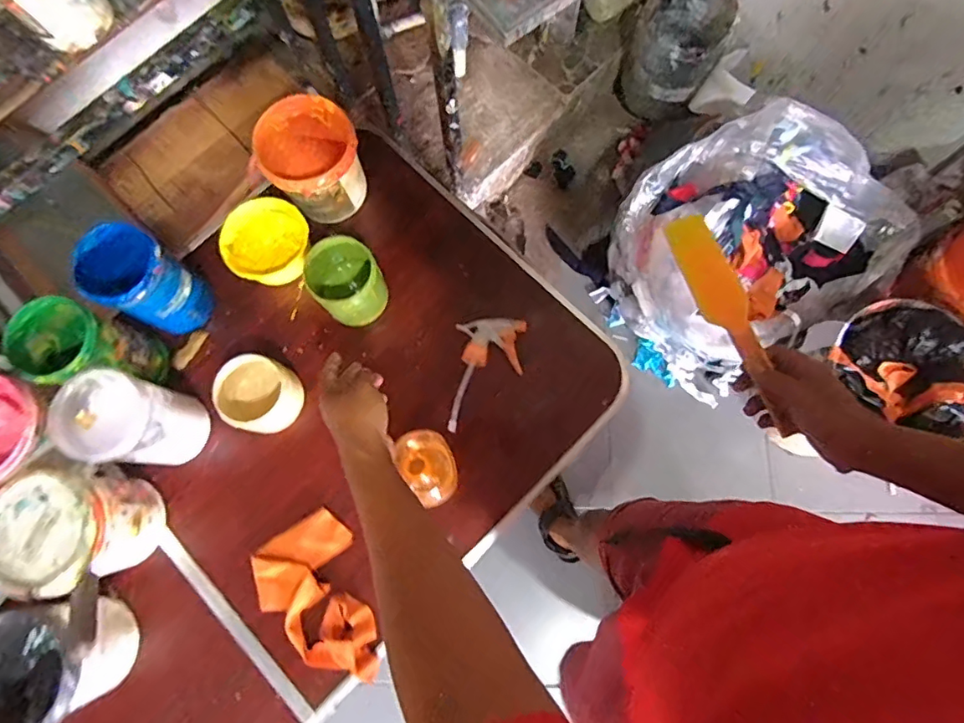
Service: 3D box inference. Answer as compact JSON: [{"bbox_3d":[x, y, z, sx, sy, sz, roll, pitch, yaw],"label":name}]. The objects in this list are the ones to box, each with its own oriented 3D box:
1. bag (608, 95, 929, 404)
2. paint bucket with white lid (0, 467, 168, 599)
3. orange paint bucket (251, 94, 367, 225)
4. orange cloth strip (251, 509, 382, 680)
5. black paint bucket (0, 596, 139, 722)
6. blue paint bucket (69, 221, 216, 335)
[{"bbox_3d":[0.604,-0.265,1.265,0.525,0.440,0.506,-40,79,-8],"label":"bag"},{"bbox_3d":[-0.472,0.196,0.628,0.134,0.126,0.127,0,77,1],"label":"paint bucket with white lid"},{"bbox_3d":[-0.228,-0.272,0.735,0.121,0.107,0.125,0,77,1],"label":"orange paint bucket"},{"bbox_3d":[-0.208,0.296,0.661,0.124,0.022,0.197,-18,77,-3],"label":"orange cloth strip"},{"bbox_3d":[-0.483,0.338,0.598,0.125,0.116,0.127,0,77,1],"label":"black paint bucket"},{"bbox_3d":[-0.424,-0.095,0.690,0.105,0.152,0.098,0,77,1],"label":"blue paint bucket"}]

